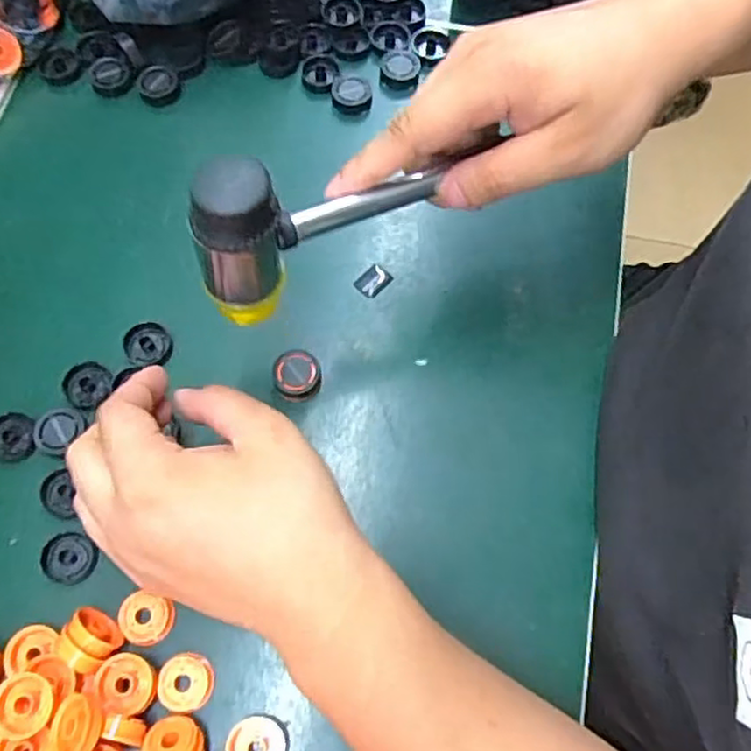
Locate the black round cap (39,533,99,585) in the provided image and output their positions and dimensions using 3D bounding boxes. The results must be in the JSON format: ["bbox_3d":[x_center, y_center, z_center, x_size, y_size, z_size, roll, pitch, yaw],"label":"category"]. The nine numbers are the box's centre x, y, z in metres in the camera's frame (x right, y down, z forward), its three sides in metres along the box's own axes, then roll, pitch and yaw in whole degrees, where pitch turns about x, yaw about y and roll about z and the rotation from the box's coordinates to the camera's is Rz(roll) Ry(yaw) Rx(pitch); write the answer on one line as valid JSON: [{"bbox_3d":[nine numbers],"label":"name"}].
[{"bbox_3d":[-0.151,0.090,0.340,0.024,0.010,0.022,0,69,1],"label":"black round cap"}]

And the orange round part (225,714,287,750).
[{"bbox_3d":[-0.054,0.167,0.307,0.026,0.007,0.026,0,69,1],"label":"orange round part"}]

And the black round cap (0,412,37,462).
[{"bbox_3d":[-0.192,0.031,0.362,0.023,0.004,0.026,-21,70,-7],"label":"black round cap"}]

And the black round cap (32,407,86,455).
[{"bbox_3d":[-0.167,0.028,0.360,0.022,0.008,0.025,24,71,10],"label":"black round cap"}]

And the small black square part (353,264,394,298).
[{"bbox_3d":[-0.001,-0.056,0.401,0.015,0.004,0.019,43,75,15],"label":"small black square part"}]

